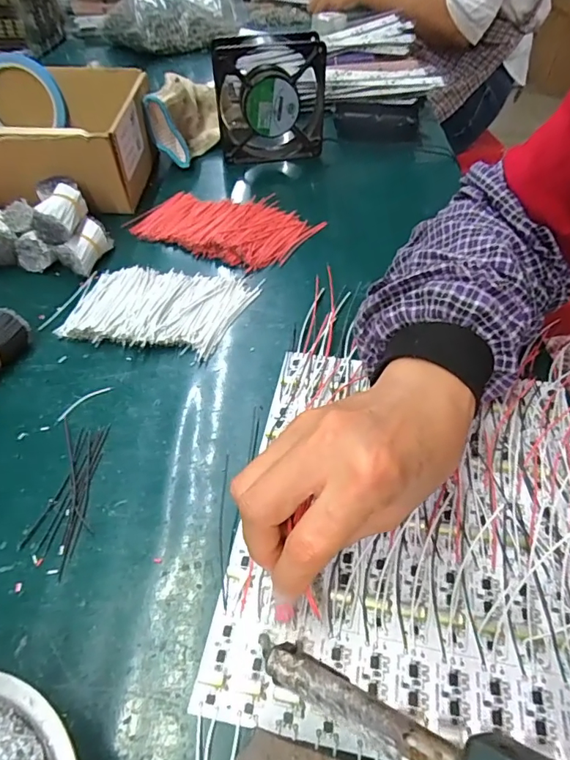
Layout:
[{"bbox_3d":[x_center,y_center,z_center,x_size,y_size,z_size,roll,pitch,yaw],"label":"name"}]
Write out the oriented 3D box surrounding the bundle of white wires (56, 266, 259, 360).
[{"bbox_3d":[-0.104,-0.064,0.391,0.140,0.012,0.097,10,49,9],"label":"bundle of white wires"}]

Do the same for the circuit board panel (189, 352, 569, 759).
[{"bbox_3d":[0.074,0.075,0.266,0.193,0.014,0.224,8,49,8],"label":"circuit board panel"}]

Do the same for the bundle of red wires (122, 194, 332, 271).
[{"bbox_3d":[-0.061,-0.159,0.470,0.172,0.013,0.103,20,52,18],"label":"bundle of red wires"}]

